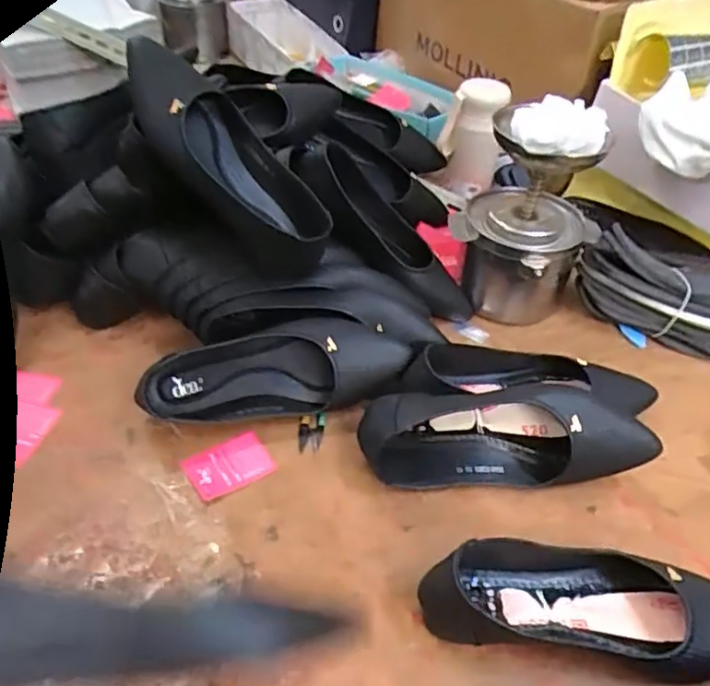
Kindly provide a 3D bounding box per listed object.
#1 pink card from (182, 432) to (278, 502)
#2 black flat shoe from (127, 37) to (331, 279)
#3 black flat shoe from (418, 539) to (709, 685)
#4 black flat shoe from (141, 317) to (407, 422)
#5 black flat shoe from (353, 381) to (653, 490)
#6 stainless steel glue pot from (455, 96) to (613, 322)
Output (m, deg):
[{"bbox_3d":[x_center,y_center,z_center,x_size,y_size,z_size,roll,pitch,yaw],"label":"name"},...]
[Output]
[{"bbox_3d":[-0.118,0.117,0.589,0.076,0.006,0.055,-21,47,-23],"label":"pink card"},{"bbox_3d":[-0.129,-0.185,0.645,0.085,0.264,0.076,-24,25,39],"label":"black flat shoe"},{"bbox_3d":[0.183,0.192,0.475,0.254,0.060,0.081,7,43,5],"label":"black flat shoe"},{"bbox_3d":[-0.079,0.031,0.624,0.264,0.069,0.065,-8,43,-11],"label":"black flat shoe"},{"bbox_3d":[0.139,0.091,0.575,0.265,0.083,0.076,4,42,2],"label":"black flat shoe"},{"bbox_3d":[0.199,-0.107,0.763,0.150,0.121,0.127,26,47,23],"label":"stainless steel glue pot"}]

